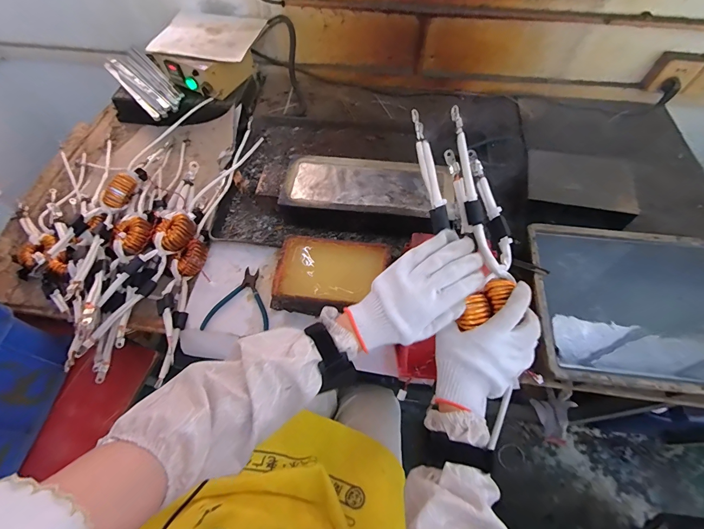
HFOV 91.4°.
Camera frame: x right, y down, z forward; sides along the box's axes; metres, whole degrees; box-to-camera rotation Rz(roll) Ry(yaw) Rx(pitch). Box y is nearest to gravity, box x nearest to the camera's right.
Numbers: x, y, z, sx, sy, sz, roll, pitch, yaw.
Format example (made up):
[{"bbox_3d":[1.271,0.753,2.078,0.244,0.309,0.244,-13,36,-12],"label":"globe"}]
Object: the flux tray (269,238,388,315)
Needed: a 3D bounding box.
[{"bbox_3d":[-0.041,0.026,0.641,0.189,0.066,0.136,7,60,4],"label":"flux tray"}]

